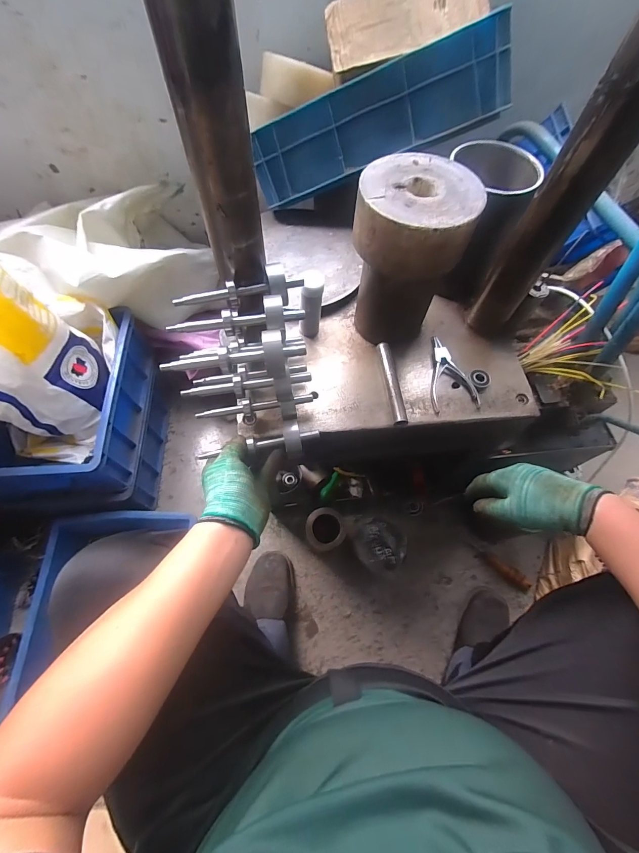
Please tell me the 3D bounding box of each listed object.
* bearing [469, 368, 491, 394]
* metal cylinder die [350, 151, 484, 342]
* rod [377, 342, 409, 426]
[{"bbox_3d":[0.252,-0.072,0.544,0.037,0.014,0.035,1,64,-2],"label":"bearing"},{"bbox_3d":[0.115,-0.221,0.494,0.145,0.219,0.158,18,65,7],"label":"metal cylinder die"},{"bbox_3d":[0.111,-0.066,0.532,0.022,0.021,0.141,-5,64,-5],"label":"rod"}]

